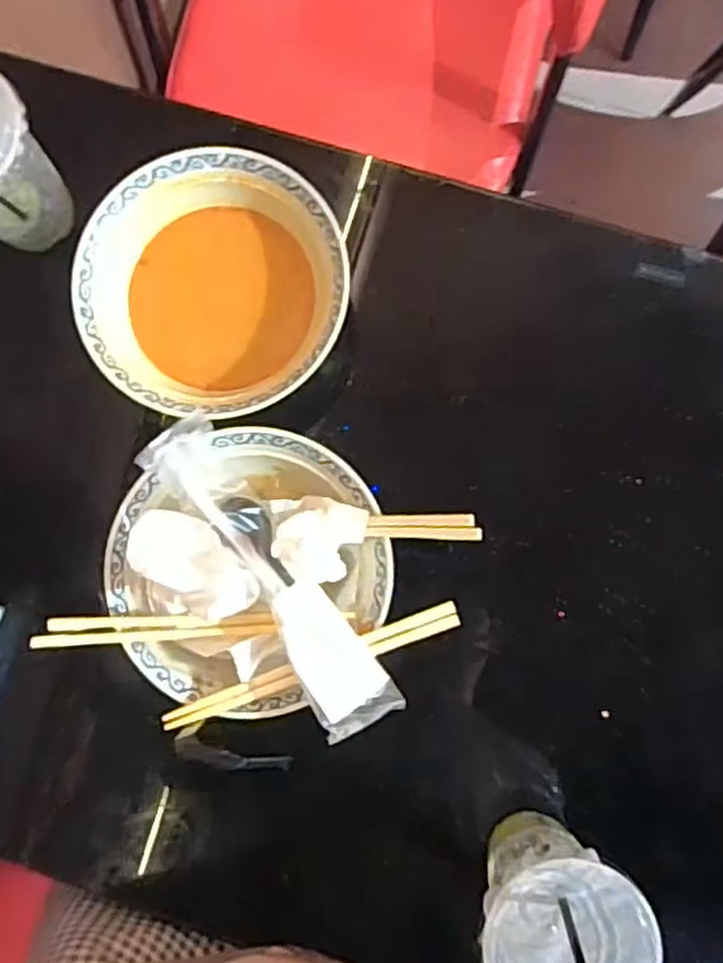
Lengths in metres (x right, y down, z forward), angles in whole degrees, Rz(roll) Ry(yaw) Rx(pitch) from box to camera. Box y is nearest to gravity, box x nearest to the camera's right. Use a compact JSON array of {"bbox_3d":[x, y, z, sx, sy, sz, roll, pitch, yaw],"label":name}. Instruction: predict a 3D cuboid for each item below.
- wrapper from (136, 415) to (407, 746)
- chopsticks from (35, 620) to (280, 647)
[{"bbox_3d":[-0.057,0.058,0.454,0.051,0.012,0.220,-34,85,-27],"label":"wrapper"},{"bbox_3d":[-0.110,0.094,0.473,0.203,0.010,0.017,-3,85,2],"label":"chopsticks"}]

